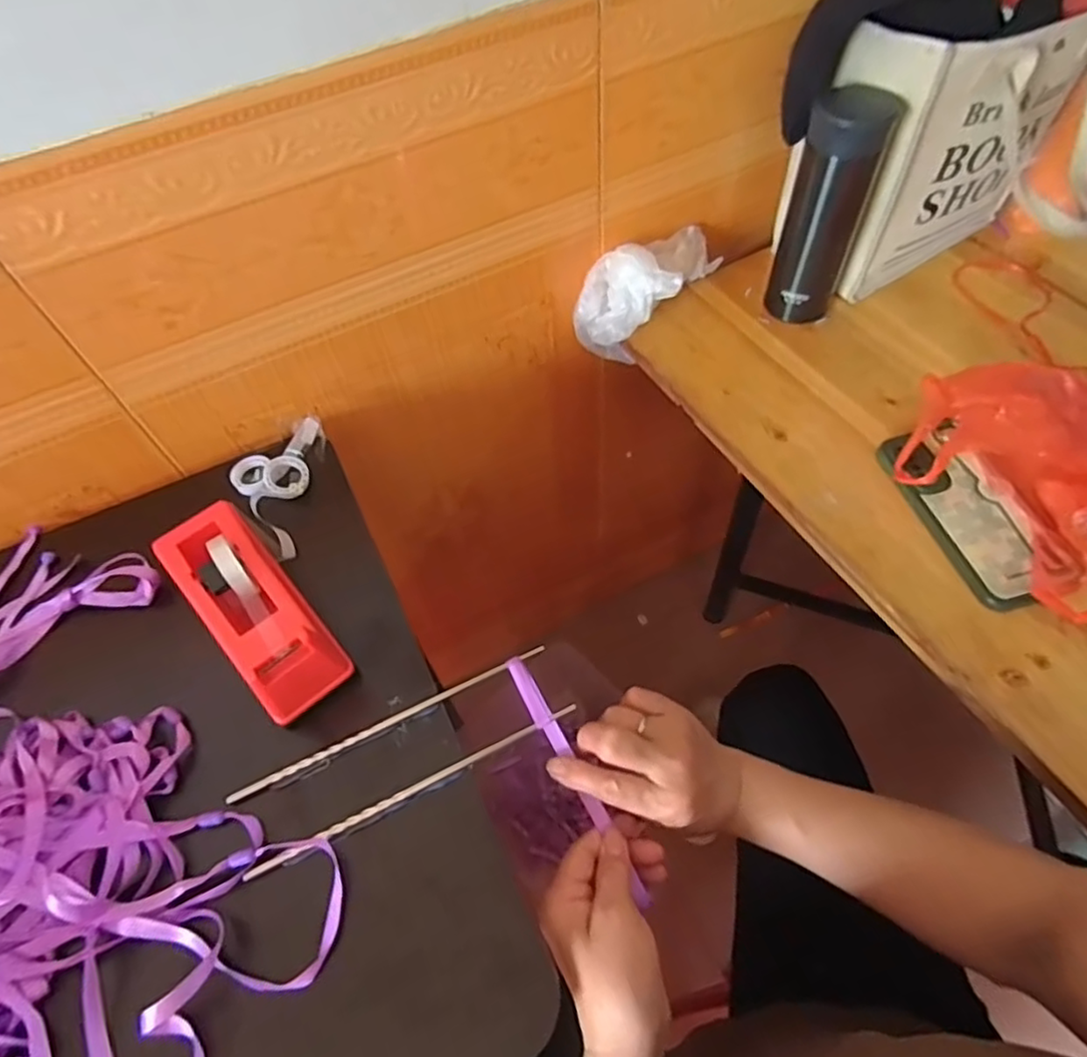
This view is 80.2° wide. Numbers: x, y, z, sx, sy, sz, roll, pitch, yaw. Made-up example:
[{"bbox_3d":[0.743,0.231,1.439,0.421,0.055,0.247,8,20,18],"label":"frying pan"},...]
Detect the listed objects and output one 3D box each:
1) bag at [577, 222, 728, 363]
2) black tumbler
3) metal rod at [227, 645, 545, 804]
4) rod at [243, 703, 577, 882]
[{"bbox_3d":[0.105,-0.246,0.675,0.095,0.117,0.156,25,63,20],"label":"bag"},{"bbox_3d":[0.258,-0.287,0.591,0.064,0.185,0.075,21,59,17],"label":"black tumbler"},{"bbox_3d":[-0.101,0.129,0.436,0.221,0.006,0.007,-24,57,-13],"label":"metal rod"},{"bbox_3d":[-0.078,0.161,0.407,0.221,0.010,0.007,-25,57,-13],"label":"rod"}]

